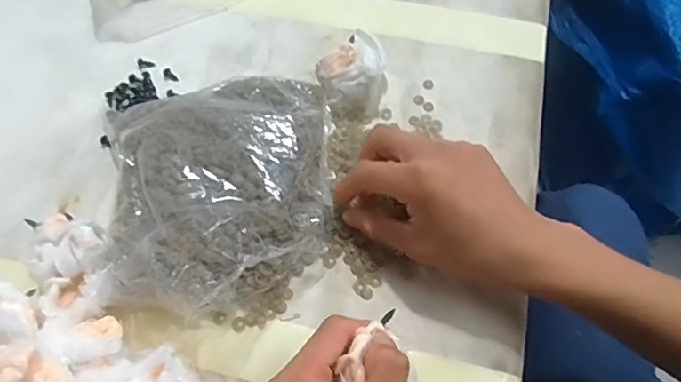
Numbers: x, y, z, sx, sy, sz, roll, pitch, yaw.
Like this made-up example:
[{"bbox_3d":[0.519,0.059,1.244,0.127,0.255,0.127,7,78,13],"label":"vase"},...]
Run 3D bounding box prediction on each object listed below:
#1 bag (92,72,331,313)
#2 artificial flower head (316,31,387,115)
[{"bbox_3d":[-0.088,-0.004,0.404,0.162,0.049,0.177,-7,65,-2],"label":"bag"},{"bbox_3d":[0.014,-0.095,0.444,0.058,0.037,0.053,-37,69,-15],"label":"artificial flower head"}]

